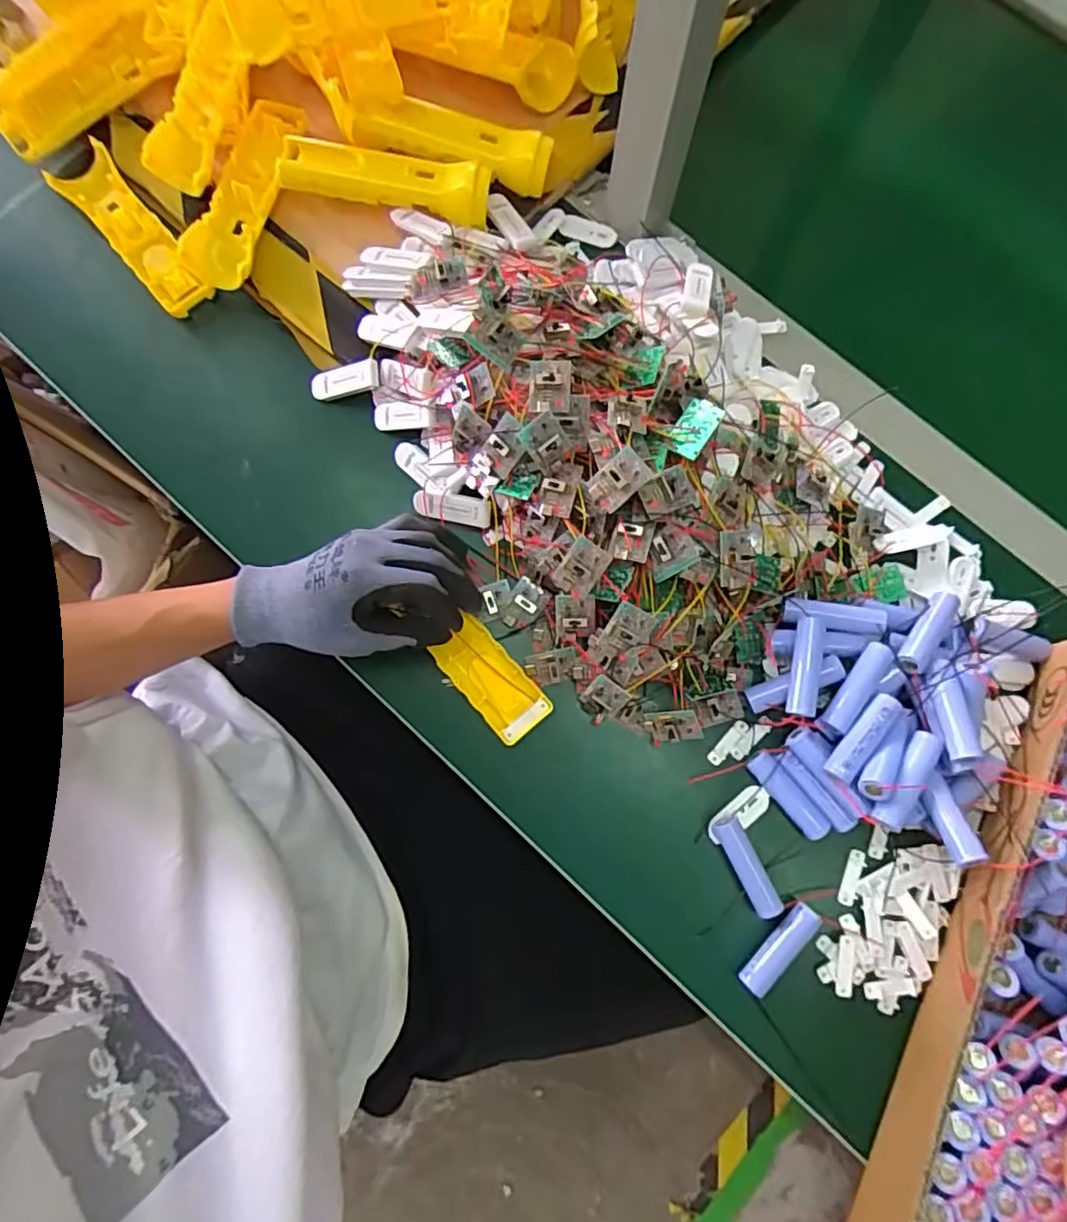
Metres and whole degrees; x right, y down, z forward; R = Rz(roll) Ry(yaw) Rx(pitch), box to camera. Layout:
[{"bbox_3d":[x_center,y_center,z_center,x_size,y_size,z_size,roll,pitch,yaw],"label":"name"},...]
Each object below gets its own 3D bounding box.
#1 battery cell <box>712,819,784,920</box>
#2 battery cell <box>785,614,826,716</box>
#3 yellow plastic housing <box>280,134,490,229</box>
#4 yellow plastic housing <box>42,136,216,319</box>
[{"bbox_3d":[0.148,0.177,0.427,0.018,0.014,0.068,-26,80,-5],"label":"battery cell"},{"bbox_3d":[0.191,0.040,0.437,0.021,0.018,0.068,7,79,1],"label":"battery cell"},{"bbox_3d":[-0.117,-0.338,0.495,0.162,0.034,0.041,8,79,1],"label":"yellow plastic housing"},{"bbox_3d":[-0.315,-0.299,0.491,0.046,0.034,0.142,-42,82,-8],"label":"yellow plastic housing"}]

